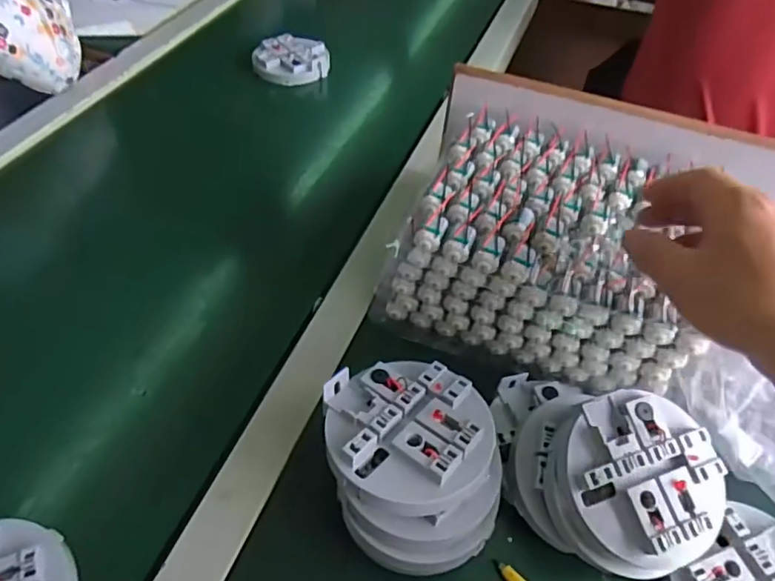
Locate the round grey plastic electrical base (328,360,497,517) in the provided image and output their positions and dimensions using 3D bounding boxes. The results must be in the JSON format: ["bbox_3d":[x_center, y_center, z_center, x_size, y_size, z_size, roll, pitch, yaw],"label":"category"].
[{"bbox_3d":[0.013,0.086,0.336,0.095,0.023,0.093,3,52,-3],"label":"round grey plastic electrical base"}]

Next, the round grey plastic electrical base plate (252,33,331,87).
[{"bbox_3d":[-0.132,-0.315,0.749,0.100,0.028,0.081,-10,54,-13],"label":"round grey plastic electrical base plate"}]

